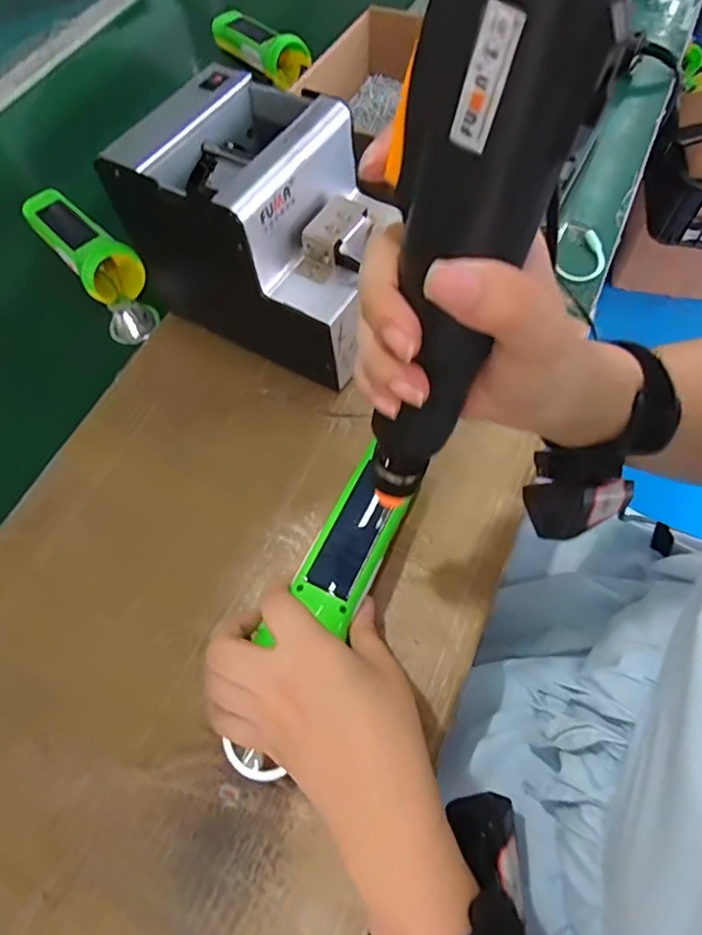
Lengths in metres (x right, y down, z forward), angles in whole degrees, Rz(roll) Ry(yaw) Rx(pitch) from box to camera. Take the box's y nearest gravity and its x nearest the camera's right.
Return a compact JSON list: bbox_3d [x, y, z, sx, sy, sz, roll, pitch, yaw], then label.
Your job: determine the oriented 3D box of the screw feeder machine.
[{"bbox_3d":[-0.062,-0.178,0.418,0.172,0.142,0.122,27,68,16],"label":"screw feeder machine"}]

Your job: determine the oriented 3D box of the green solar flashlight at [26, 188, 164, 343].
[{"bbox_3d":[-0.242,-0.202,0.507,0.054,0.060,0.194,-35,67,-14],"label":"green solar flashlight"}]

